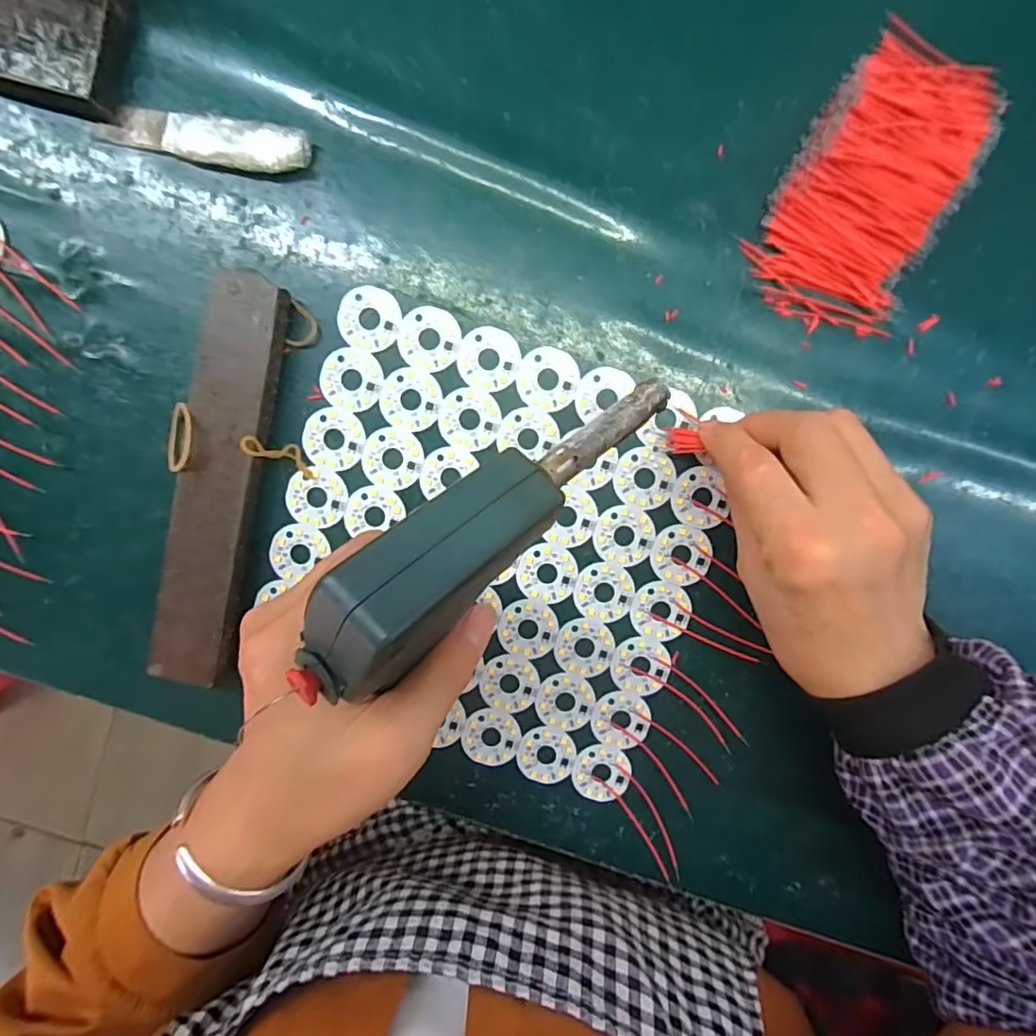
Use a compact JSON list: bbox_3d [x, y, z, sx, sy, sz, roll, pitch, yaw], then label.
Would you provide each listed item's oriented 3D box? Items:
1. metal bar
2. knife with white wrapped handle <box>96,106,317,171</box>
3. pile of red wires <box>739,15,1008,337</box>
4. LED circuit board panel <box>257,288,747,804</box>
[{"bbox_3d":[-0.147,-0.018,0.281,0.037,0.021,0.197,12,97,0],"label":"metal bar"},{"bbox_3d":[-0.149,-0.180,0.269,0.101,0.009,0.022,9,97,0],"label":"knife with white wrapped handle"},{"bbox_3d":[0.166,-0.156,0.262,0.075,0.019,0.131,27,96,-2],"label":"pile of red wires"},{"bbox_3d":[-0.014,0.017,0.292,0.213,0.005,0.206,19,97,-1],"label":"LED circuit board panel"}]

